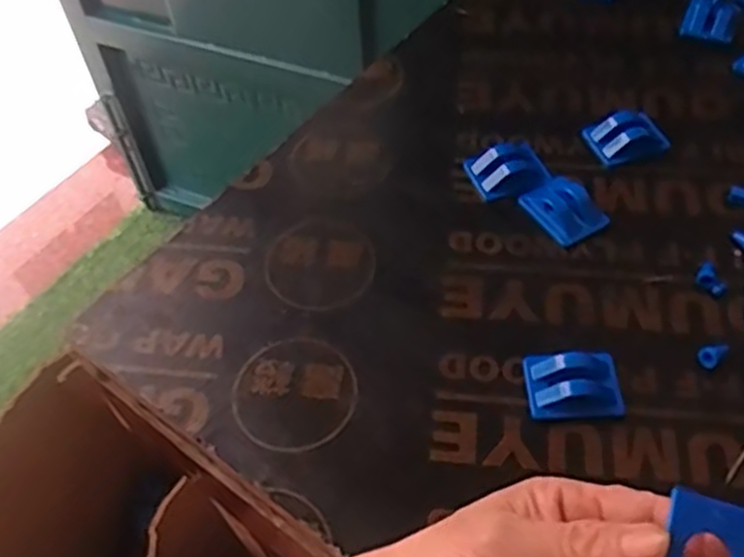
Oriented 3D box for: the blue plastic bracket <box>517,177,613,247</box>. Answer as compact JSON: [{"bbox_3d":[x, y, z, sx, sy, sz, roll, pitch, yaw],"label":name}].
[{"bbox_3d":[0.112,-0.040,0.445,0.036,0.009,0.041,-26,56,-14],"label":"blue plastic bracket"}]

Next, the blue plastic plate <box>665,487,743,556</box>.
[{"bbox_3d":[0.111,0.093,0.252,0.032,0.005,0.043,25,70,-5],"label":"blue plastic plate"}]

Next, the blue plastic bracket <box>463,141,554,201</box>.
[{"bbox_3d":[0.081,-0.065,0.461,0.042,0.013,0.034,-16,54,-7],"label":"blue plastic bracket"}]

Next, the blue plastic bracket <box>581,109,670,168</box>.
[{"bbox_3d":[0.157,-0.087,0.475,0.044,0.011,0.033,-22,55,-11],"label":"blue plastic bracket"}]

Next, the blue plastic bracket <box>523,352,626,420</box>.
[{"bbox_3d":[0.099,0.053,0.376,0.044,0.012,0.032,-4,54,2],"label":"blue plastic bracket"}]

